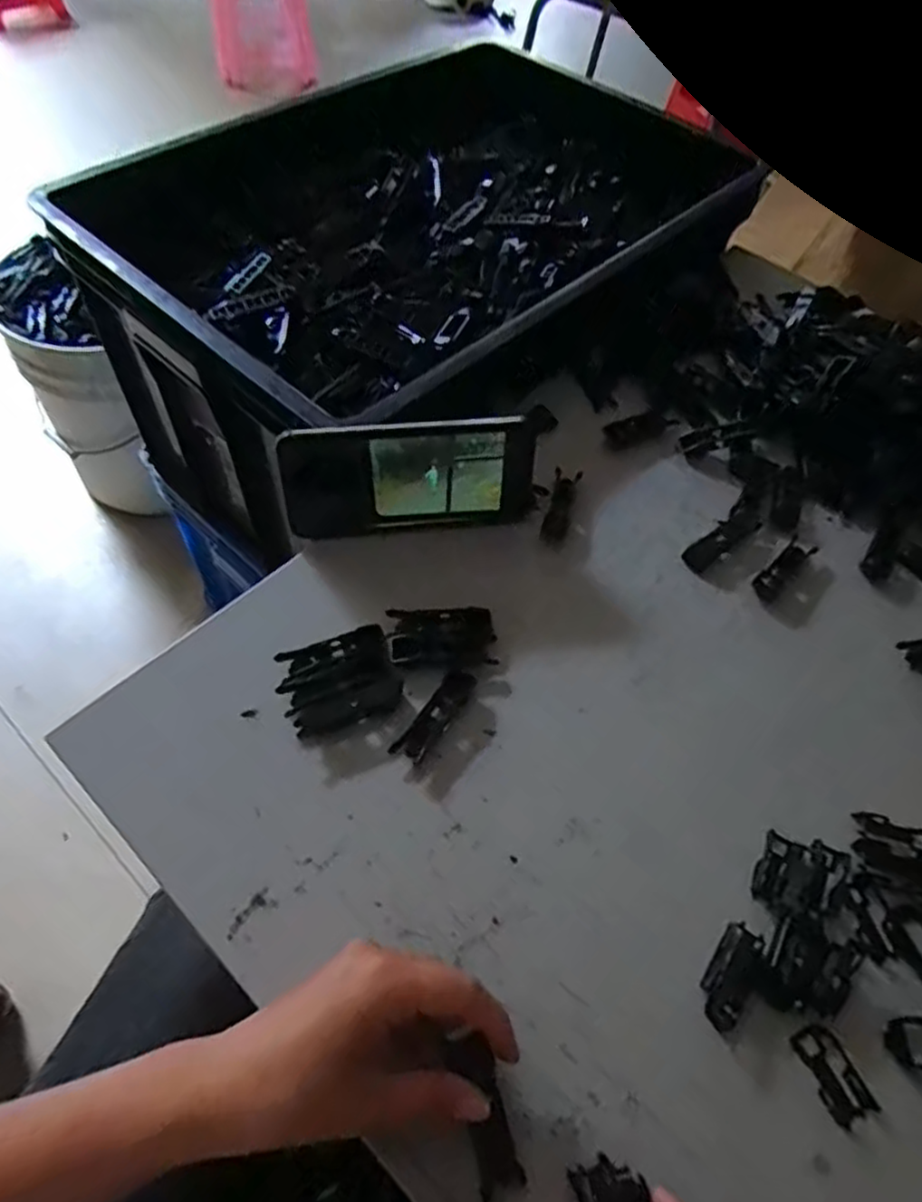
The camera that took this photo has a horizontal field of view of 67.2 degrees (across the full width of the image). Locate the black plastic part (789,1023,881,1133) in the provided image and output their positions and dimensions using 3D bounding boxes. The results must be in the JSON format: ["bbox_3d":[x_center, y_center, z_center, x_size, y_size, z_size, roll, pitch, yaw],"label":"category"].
[{"bbox_3d":[0.179,0.227,0.334,0.023,0.006,0.040,-17,59,-15],"label":"black plastic part"}]

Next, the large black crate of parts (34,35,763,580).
[{"bbox_3d":[-0.032,-0.314,0.712,0.395,0.244,0.546,41,65,18],"label":"large black crate of parts"}]

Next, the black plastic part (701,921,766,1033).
[{"bbox_3d":[0.137,0.188,0.349,0.020,0.008,0.050,31,60,16],"label":"black plastic part"}]

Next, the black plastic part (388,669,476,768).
[{"bbox_3d":[-0.014,0.068,0.417,0.019,0.004,0.065,32,60,16],"label":"black plastic part"}]

